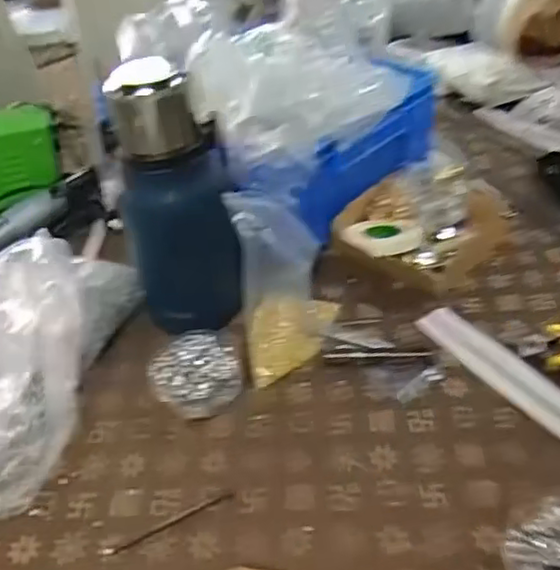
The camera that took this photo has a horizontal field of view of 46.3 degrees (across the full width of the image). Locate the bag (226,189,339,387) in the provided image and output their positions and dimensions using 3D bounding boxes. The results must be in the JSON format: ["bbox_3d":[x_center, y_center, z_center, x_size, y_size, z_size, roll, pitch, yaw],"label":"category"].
[{"bbox_3d":[0.004,-0.008,0.581,0.081,0.128,0.120,-8,39,0],"label":"bag"}]

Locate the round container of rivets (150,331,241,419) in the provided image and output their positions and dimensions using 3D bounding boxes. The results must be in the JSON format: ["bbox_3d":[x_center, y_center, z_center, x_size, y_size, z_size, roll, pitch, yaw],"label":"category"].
[{"bbox_3d":[-0.071,0.078,0.562,0.072,0.036,0.079,-5,39,4],"label":"round container of rivets"}]

